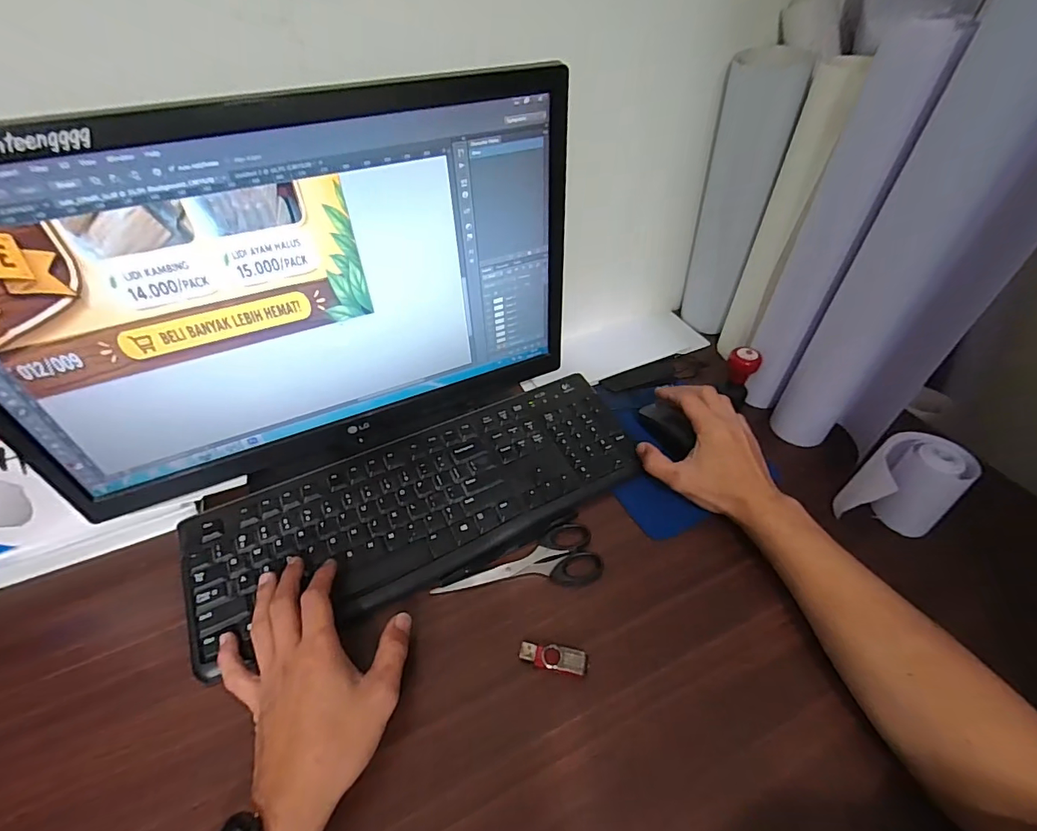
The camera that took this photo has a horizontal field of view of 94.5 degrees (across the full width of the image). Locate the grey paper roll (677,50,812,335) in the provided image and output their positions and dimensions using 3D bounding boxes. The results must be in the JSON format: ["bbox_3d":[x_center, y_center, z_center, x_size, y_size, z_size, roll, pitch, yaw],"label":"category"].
[{"bbox_3d":[0.253,-0.245,0.585,0.071,0.312,0.059,10,47,10],"label":"grey paper roll"}]

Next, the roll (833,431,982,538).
[{"bbox_3d":[0.360,0.068,0.448,0.077,0.088,0.070,0,46,0],"label":"roll"}]

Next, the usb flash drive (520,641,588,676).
[{"bbox_3d":[0.028,0.192,0.382,0.053,0.008,0.017,9,47,9],"label":"usb flash drive"}]

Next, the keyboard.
[{"bbox_3d":[-0.085,0.079,0.478,0.429,0.026,0.153,-19,49,-18],"label":"keyboard"}]

